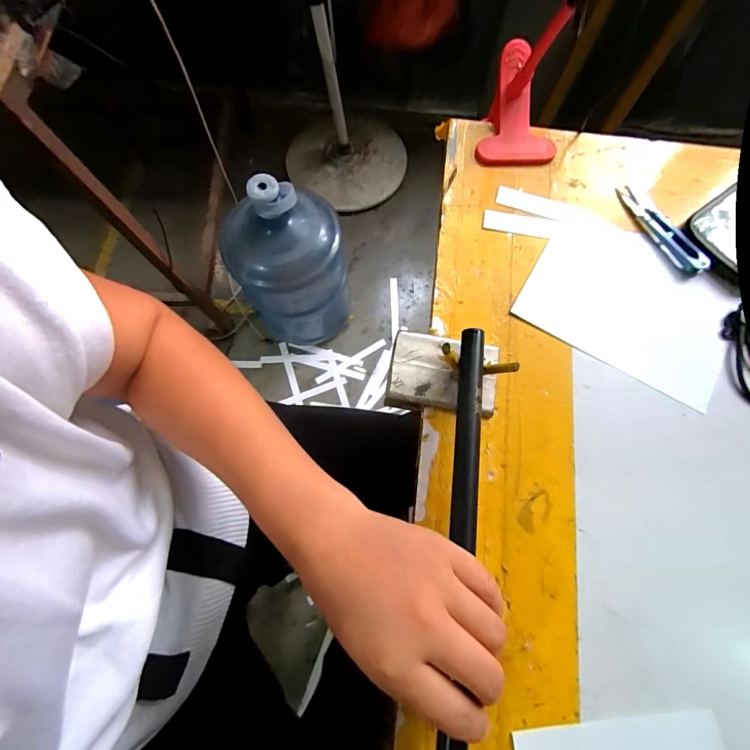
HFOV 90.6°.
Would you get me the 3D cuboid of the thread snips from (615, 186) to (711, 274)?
[{"bbox_3d":[0.255,-0.130,0.331,0.018,0.012,0.099,-25,74,-8],"label":"thread snips"}]

